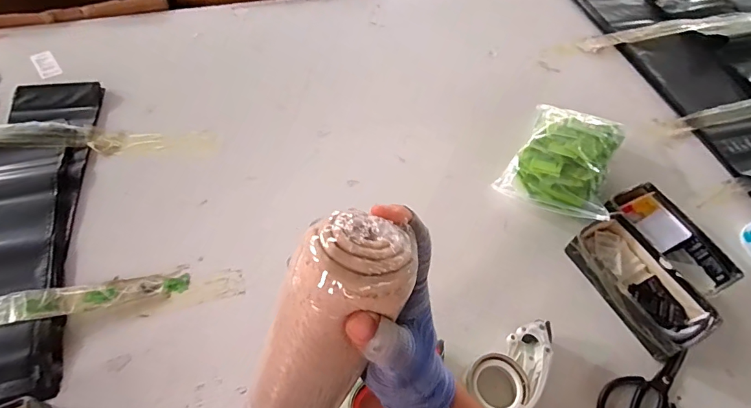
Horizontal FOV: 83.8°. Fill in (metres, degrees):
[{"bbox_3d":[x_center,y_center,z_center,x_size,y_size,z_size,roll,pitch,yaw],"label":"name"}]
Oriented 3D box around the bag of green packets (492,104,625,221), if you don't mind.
[{"bbox_3d":[0.359,-0.091,0.800,0.189,0.063,0.247,23,57,11],"label":"bag of green packets"}]

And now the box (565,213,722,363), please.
[{"bbox_3d":[0.428,0.127,0.684,0.117,0.054,0.223,-25,62,-17],"label":"box"}]

